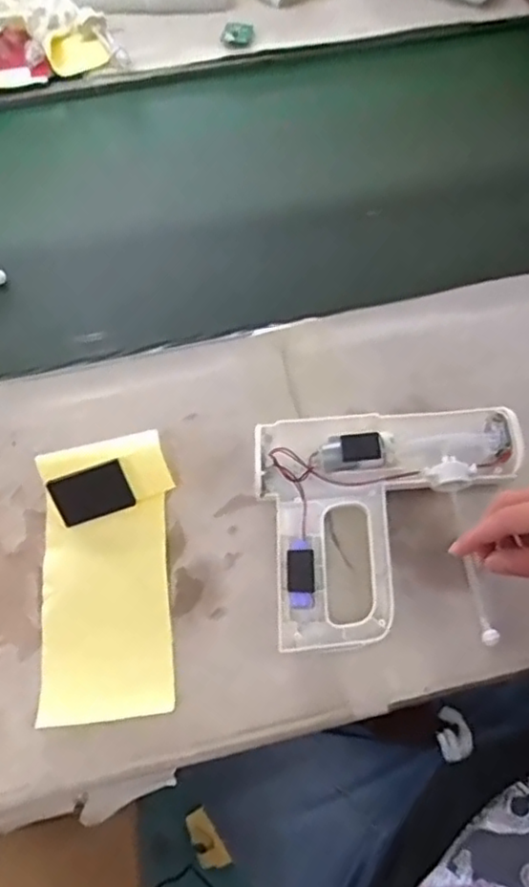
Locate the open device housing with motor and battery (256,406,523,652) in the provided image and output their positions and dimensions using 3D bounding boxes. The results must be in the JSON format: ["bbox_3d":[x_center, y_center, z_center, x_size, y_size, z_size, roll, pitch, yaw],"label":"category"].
[{"bbox_3d":[0.103,0.060,0.510,0.211,0.047,0.183,-5,63,-1],"label":"open device housing with motor and battery"}]

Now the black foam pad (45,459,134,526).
[{"bbox_3d":[-0.139,0.040,0.521,0.061,0.004,0.042,-20,104,0],"label":"black foam pad"}]

